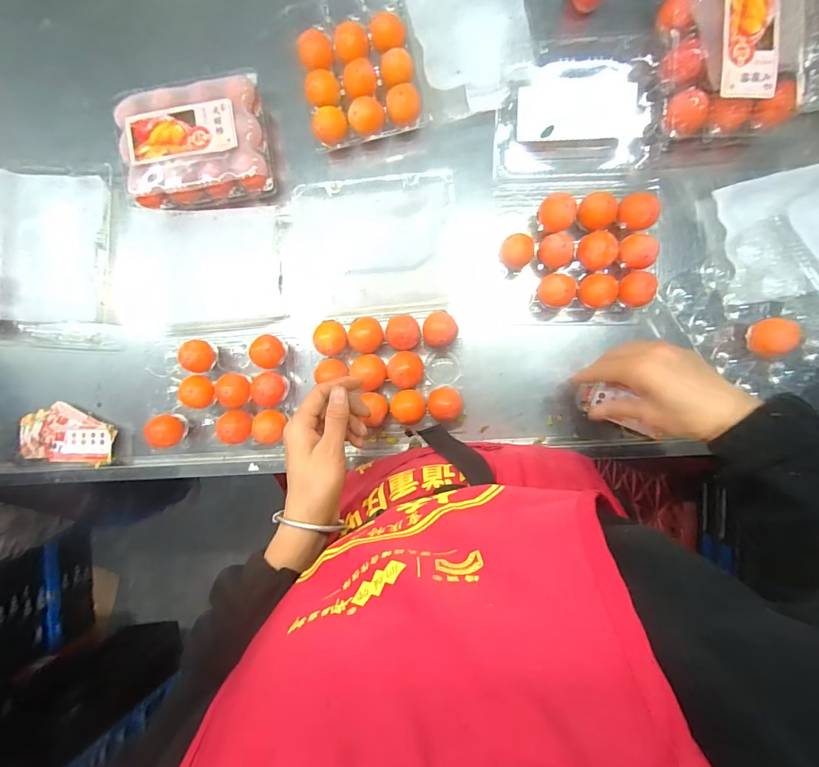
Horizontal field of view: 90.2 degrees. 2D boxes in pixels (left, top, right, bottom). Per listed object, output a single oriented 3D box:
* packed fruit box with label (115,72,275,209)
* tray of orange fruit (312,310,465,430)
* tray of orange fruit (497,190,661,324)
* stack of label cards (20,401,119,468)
[{"bbox_3d":[-0.274,-0.306,0.525,0.186,0.045,0.142,-7,90,4],"label":"packed fruit box with label"},{"bbox_3d":[-0.024,-0.016,0.517,0.182,0.060,0.146,-4,89,5],"label":"tray of orange fruit"},{"bbox_3d":[0.208,-0.156,0.501,0.202,0.054,0.149,2,91,4],"label":"tray of orange fruit"},{"bbox_3d":[-0.470,0.070,0.568,0.135,0.027,0.077,6,91,4],"label":"stack of label cards"}]

